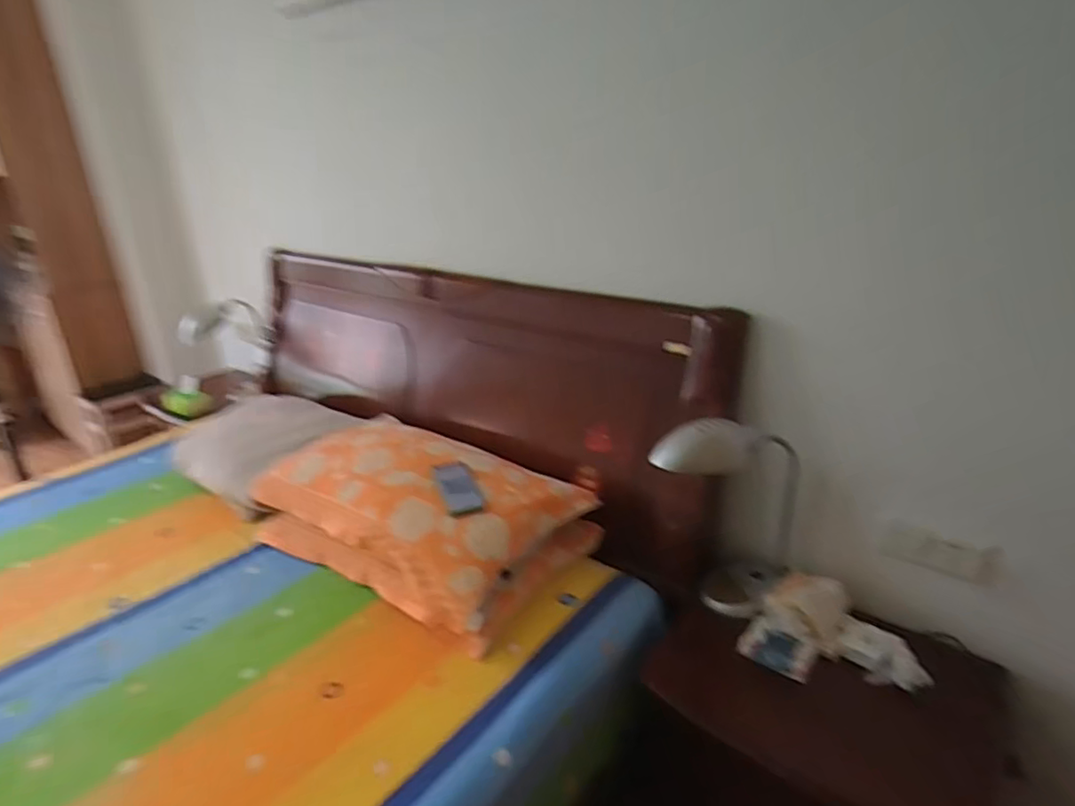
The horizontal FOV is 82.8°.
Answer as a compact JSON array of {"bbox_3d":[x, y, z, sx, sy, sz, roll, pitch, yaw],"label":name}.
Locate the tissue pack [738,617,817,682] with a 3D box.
[{"bbox_3d":[0.436,0.447,1.113,0.122,0.080,0.032,20,-10,39],"label":"tissue pack"}]

